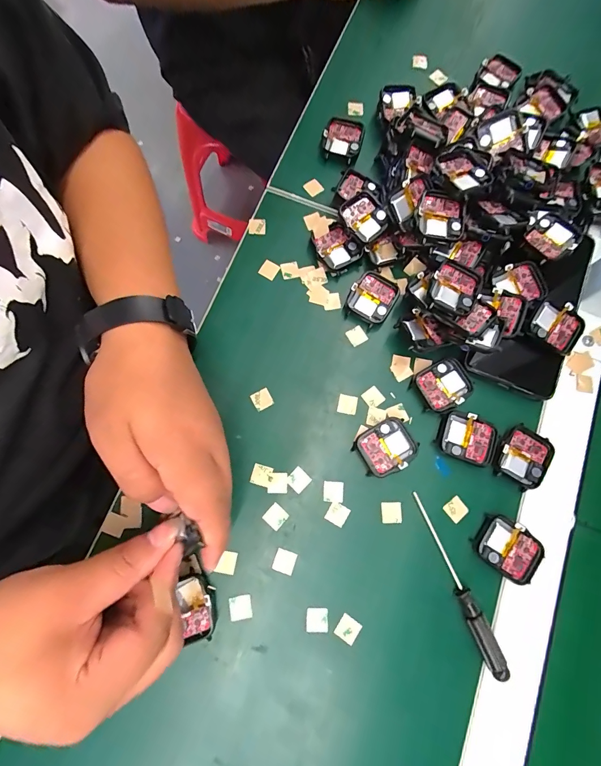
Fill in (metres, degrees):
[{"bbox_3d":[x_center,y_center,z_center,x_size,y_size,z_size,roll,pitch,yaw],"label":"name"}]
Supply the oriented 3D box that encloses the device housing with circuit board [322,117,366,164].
[{"bbox_3d":[0.041,-0.237,0.345,0.037,0.011,0.049,21,78,5],"label":"device housing with circuit board"}]

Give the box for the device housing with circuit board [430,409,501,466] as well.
[{"bbox_3d":[0.135,0.045,0.285,0.047,0.006,0.036,22,78,5],"label":"device housing with circuit board"}]

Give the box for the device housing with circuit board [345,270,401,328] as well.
[{"bbox_3d":[0.063,-0.074,0.312,0.038,0.012,0.044,30,79,7],"label":"device housing with circuit board"}]

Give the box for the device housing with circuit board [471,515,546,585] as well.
[{"bbox_3d":[0.157,0.125,0.268,0.044,0.008,0.037,38,80,8],"label":"device housing with circuit board"}]

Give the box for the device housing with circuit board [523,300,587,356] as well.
[{"bbox_3d":[0.210,-0.047,0.292,0.046,0.007,0.036,32,87,-1],"label":"device housing with circuit board"}]

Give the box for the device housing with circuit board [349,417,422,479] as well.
[{"bbox_3d":[0.069,0.052,0.283,0.045,0.010,0.037,-29,79,-6],"label":"device housing with circuit board"}]

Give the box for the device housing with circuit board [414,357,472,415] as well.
[{"bbox_3d":[0.119,0.002,0.295,0.042,0.008,0.038,-27,78,-6],"label":"device housing with circuit board"}]

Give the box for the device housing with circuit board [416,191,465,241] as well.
[{"bbox_3d":[0.114,-0.135,0.288,0.037,0.007,0.038,13,88,7],"label":"device housing with circuit board"}]

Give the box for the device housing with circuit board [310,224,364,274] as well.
[{"bbox_3d":[0.031,-0.122,0.321,0.035,0.013,0.042,-43,80,-9],"label":"device housing with circuit board"}]

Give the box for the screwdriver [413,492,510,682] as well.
[{"bbox_3d":[0.116,0.147,0.262,0.013,0.011,0.132,-21,78,-5],"label":"screwdriver"}]

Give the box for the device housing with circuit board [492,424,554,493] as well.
[{"bbox_3d":[0.178,0.060,0.283,0.040,0.007,0.045,31,79,7],"label":"device housing with circuit board"}]

